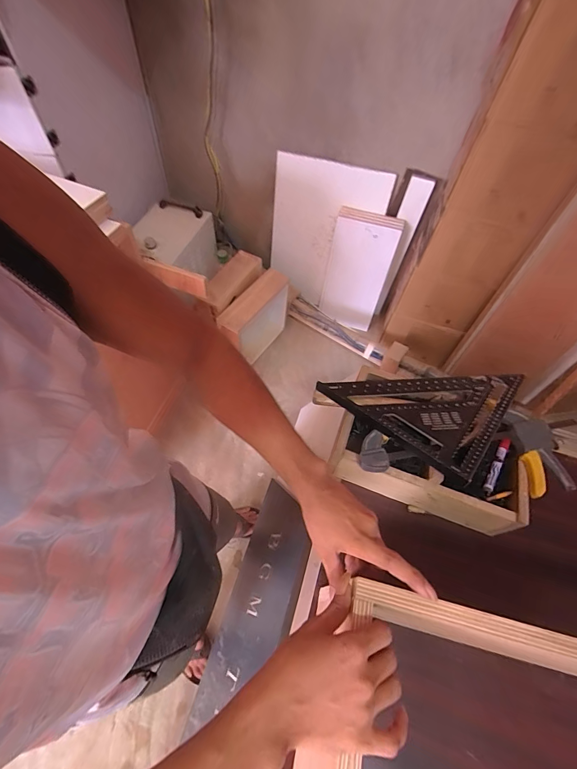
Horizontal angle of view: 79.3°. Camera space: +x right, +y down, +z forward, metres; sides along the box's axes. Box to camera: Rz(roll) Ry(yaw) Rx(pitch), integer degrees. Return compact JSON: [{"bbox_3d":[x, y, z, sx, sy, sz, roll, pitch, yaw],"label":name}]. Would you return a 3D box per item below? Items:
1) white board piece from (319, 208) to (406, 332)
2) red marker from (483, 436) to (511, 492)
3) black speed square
[{"bbox_3d":[0.336,-0.545,1.732,0.308,0.584,0.051,22,50,11],"label":"white board piece"},{"bbox_3d":[0.387,0.146,0.643,0.019,0.020,0.113,31,60,15],"label":"red marker"},{"bbox_3d":[0.260,0.005,0.682,0.299,0.039,0.281,37,62,18],"label":"black speed square"}]

